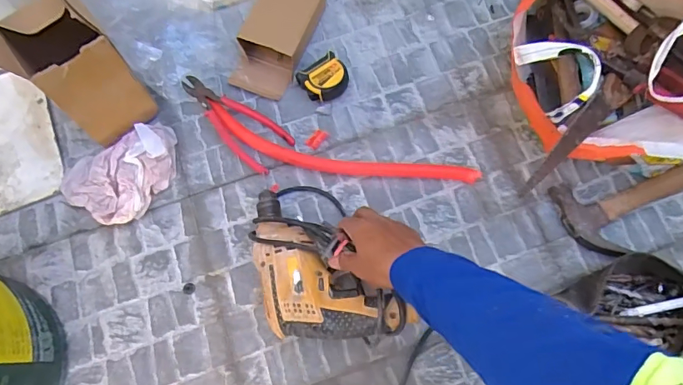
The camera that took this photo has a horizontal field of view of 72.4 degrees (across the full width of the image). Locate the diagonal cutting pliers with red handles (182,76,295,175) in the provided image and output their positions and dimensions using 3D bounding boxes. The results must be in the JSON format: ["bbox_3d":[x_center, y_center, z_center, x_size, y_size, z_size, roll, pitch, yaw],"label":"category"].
[{"bbox_3d":[-0.159,-0.108,0.687,0.177,0.029,0.072,39,77,12],"label":"diagonal cutting pliers with red handles"}]

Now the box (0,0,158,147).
[{"bbox_3d":[-0.350,-0.168,0.613,0.108,0.214,0.124,-37,76,-10],"label":"box"}]

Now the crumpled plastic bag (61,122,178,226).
[{"bbox_3d":[-0.309,-0.021,0.663,0.168,0.037,0.121,-28,74,-8],"label":"crumpled plastic bag"}]

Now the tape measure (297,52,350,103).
[{"bbox_3d":[-0.026,-0.171,0.710,0.069,0.036,0.062,-38,76,-10],"label":"tape measure"}]

